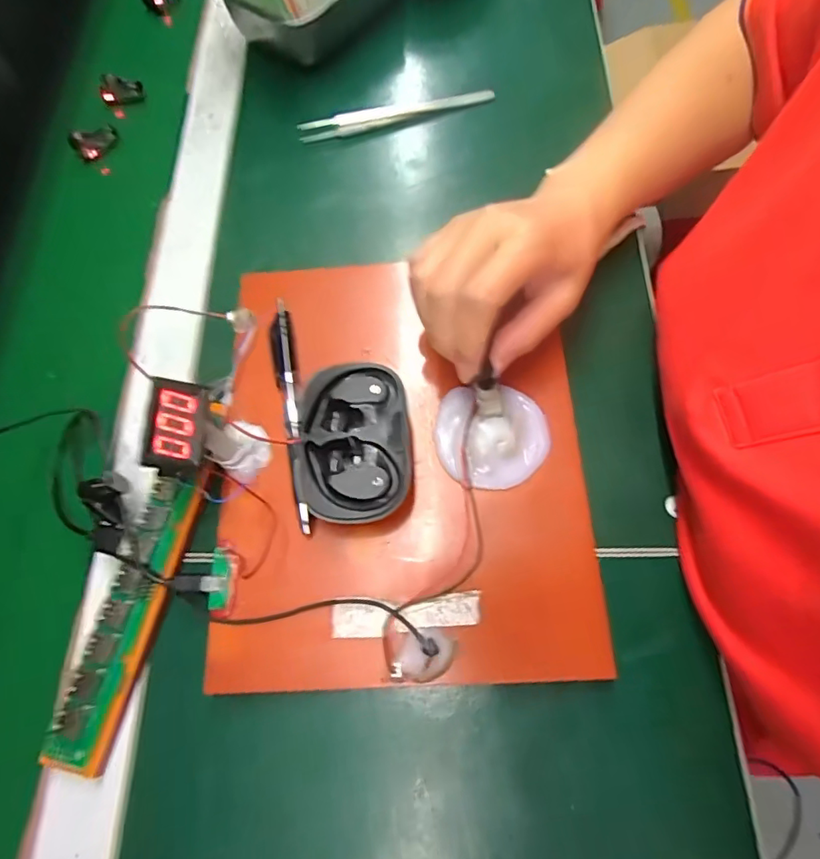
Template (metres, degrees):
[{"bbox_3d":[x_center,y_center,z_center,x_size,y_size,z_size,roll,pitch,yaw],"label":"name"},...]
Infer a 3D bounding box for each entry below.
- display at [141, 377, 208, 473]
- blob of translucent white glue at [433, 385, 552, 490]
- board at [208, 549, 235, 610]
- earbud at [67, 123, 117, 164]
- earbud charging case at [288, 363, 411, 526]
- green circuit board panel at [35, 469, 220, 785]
[{"bbox_3d":[-0.121,0.000,0.272,0.029,0.016,0.047,7,63,-28],"label":"display"},{"bbox_3d":[0.046,0.004,0.298,0.061,0.016,0.057,-9,69,-1],"label":"blob of translucent white glue"},{"bbox_3d":[-0.101,0.078,0.282,0.012,0.004,0.031,-2,69,2],"label":"board"},{"bbox_3d":[-0.250,-0.229,0.423,0.035,0.017,0.020,-39,70,-10],"label":"earbud"},{"bbox_3d":[-0.031,0.009,0.291,0.061,0.029,0.086,-5,69,1],"label":"earbud charging case"},{"bbox_3d":[-0.147,0.092,0.279,0.030,0.007,0.154,12,70,7],"label":"green circuit board panel"}]

